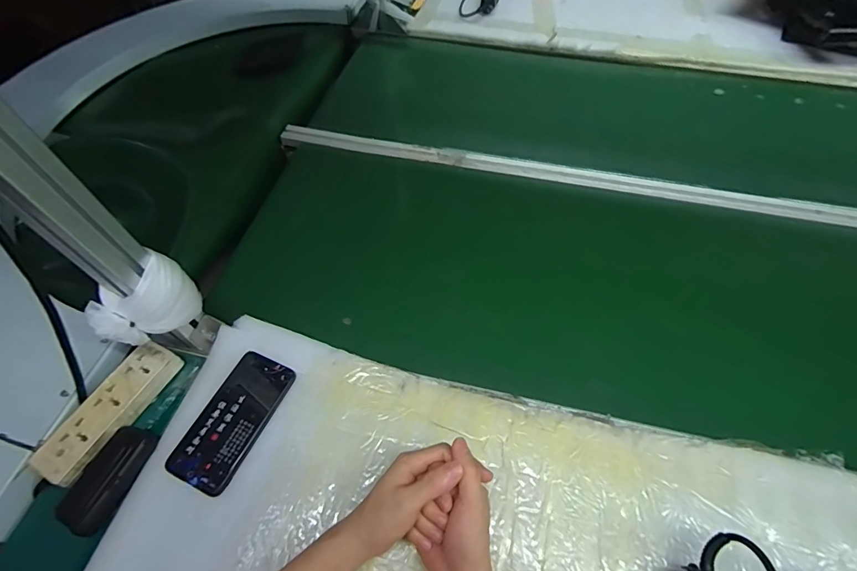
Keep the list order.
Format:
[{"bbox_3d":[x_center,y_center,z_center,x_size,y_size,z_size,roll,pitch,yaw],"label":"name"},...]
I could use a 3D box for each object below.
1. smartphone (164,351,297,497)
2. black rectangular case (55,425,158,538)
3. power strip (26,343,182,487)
[{"bbox_3d":[-0.230,0.156,0.488,0.076,0.008,0.153,20,60,13],"label":"smartphone"},{"bbox_3d":[-0.357,0.210,0.459,0.056,0.023,0.103,20,60,13],"label":"black rectangular case"},{"bbox_3d":[-0.380,0.147,0.493,0.053,0.023,0.169,24,60,15],"label":"power strip"}]

